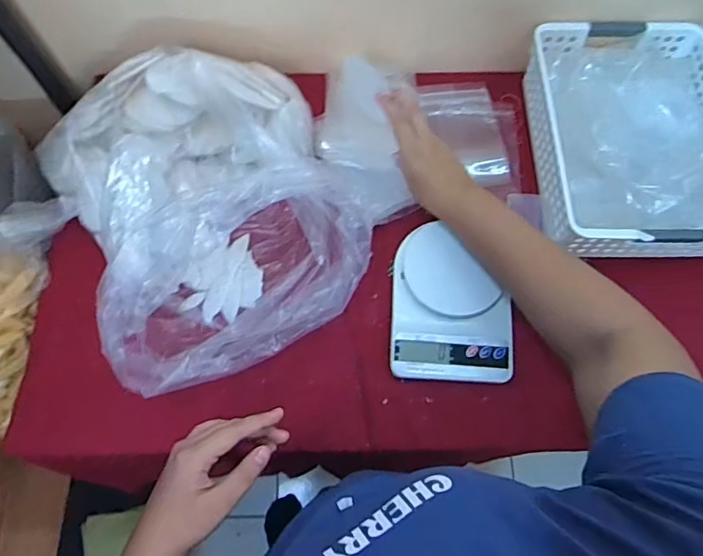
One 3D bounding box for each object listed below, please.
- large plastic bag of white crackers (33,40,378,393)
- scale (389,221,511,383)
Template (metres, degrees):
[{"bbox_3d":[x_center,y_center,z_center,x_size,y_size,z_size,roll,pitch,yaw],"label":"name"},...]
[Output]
[{"bbox_3d":[-0.152,-0.087,0.560,0.296,0.128,0.342,-27,71,-10],"label":"large plastic bag of white crackers"},{"bbox_3d":[0.110,0.027,0.577,0.128,0.041,0.171,2,68,1],"label":"scale"}]

